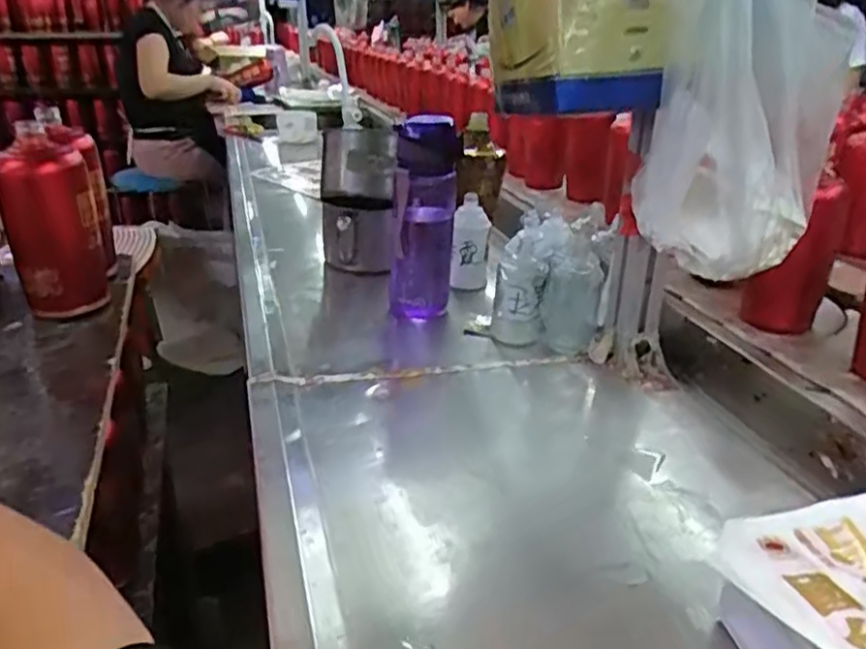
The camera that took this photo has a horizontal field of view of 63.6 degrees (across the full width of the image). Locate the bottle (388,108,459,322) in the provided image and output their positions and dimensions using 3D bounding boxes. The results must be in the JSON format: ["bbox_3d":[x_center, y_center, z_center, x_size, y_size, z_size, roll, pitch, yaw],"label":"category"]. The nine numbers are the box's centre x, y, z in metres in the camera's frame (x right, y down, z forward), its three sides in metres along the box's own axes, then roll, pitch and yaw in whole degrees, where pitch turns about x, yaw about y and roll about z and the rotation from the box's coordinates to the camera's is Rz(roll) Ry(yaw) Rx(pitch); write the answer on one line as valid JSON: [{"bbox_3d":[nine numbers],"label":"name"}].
[{"bbox_3d":[-0.010,-0.119,0.787,0.070,0.215,0.060,2,24,4],"label":"bottle"}]

